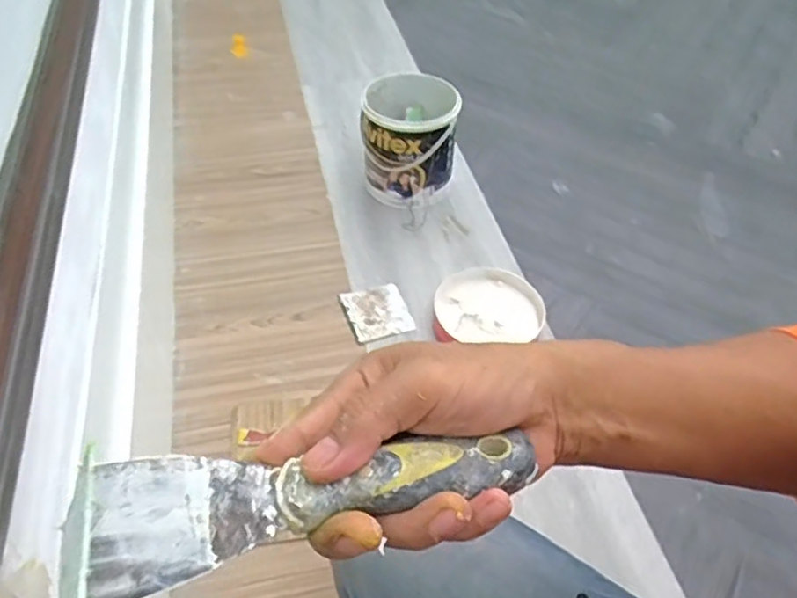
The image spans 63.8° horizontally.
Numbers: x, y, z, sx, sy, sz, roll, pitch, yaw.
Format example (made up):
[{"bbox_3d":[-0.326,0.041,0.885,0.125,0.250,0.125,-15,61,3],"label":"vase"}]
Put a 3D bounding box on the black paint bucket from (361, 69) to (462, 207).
[{"bbox_3d":[0.018,-0.302,1.236,0.177,0.190,0.178,-2,48,-3],"label":"black paint bucket"}]

